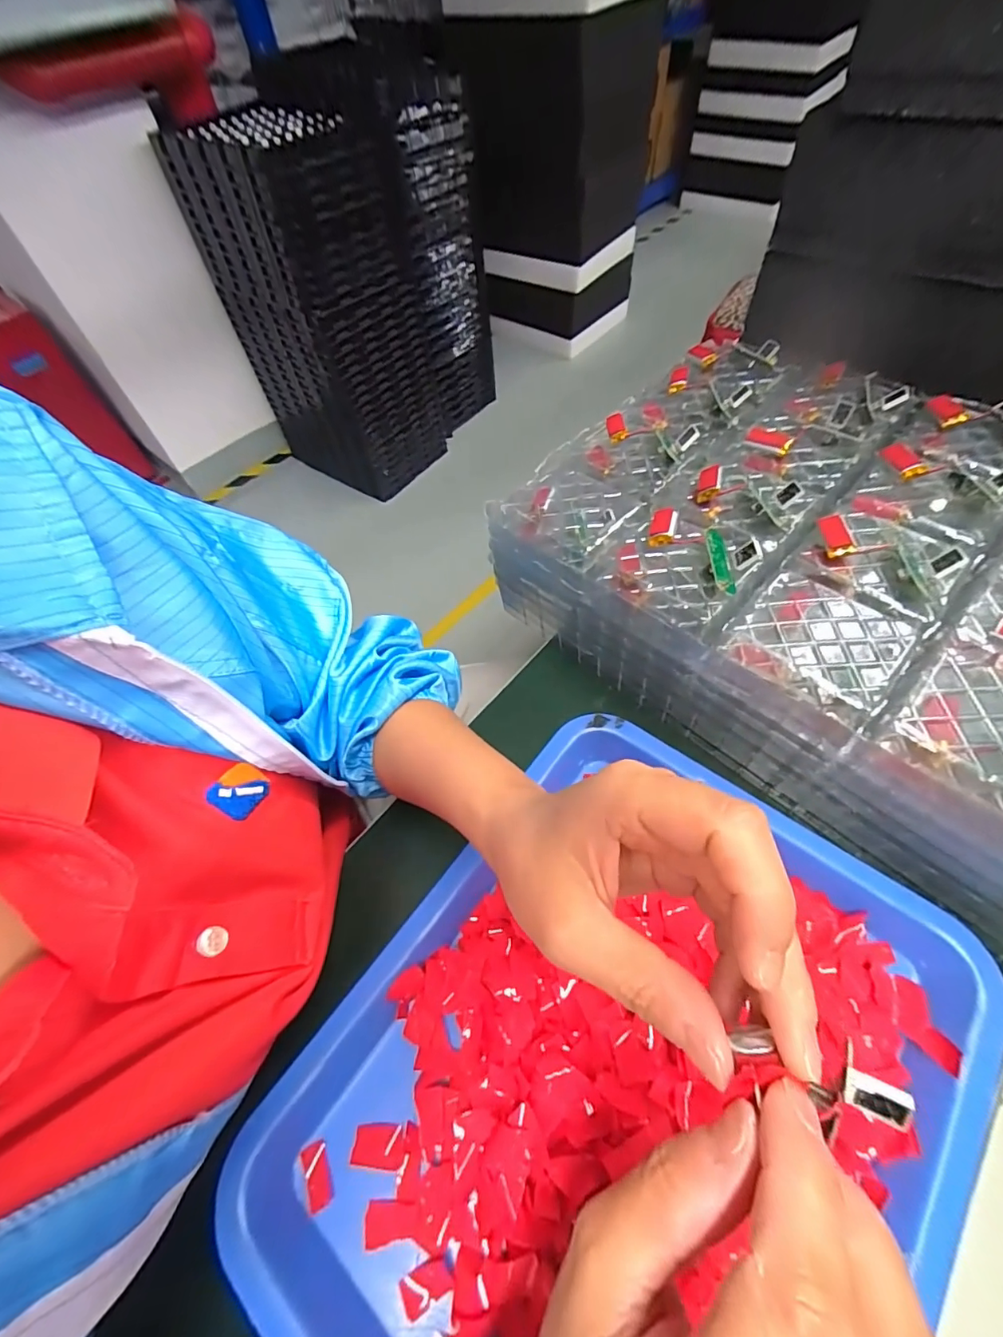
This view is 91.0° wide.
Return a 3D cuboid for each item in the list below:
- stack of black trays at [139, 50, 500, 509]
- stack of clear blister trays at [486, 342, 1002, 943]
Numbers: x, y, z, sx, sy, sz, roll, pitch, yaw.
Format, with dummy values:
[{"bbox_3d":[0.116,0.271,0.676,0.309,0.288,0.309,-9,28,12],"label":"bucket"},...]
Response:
[{"bbox_3d":[-0.448,-1.107,1.510,0.527,0.802,0.640,24,63,18],"label":"stack of black trays"},{"bbox_3d":[0.249,-0.059,0.330,0.437,0.108,0.285,38,68,24],"label":"stack of clear blister trays"}]

